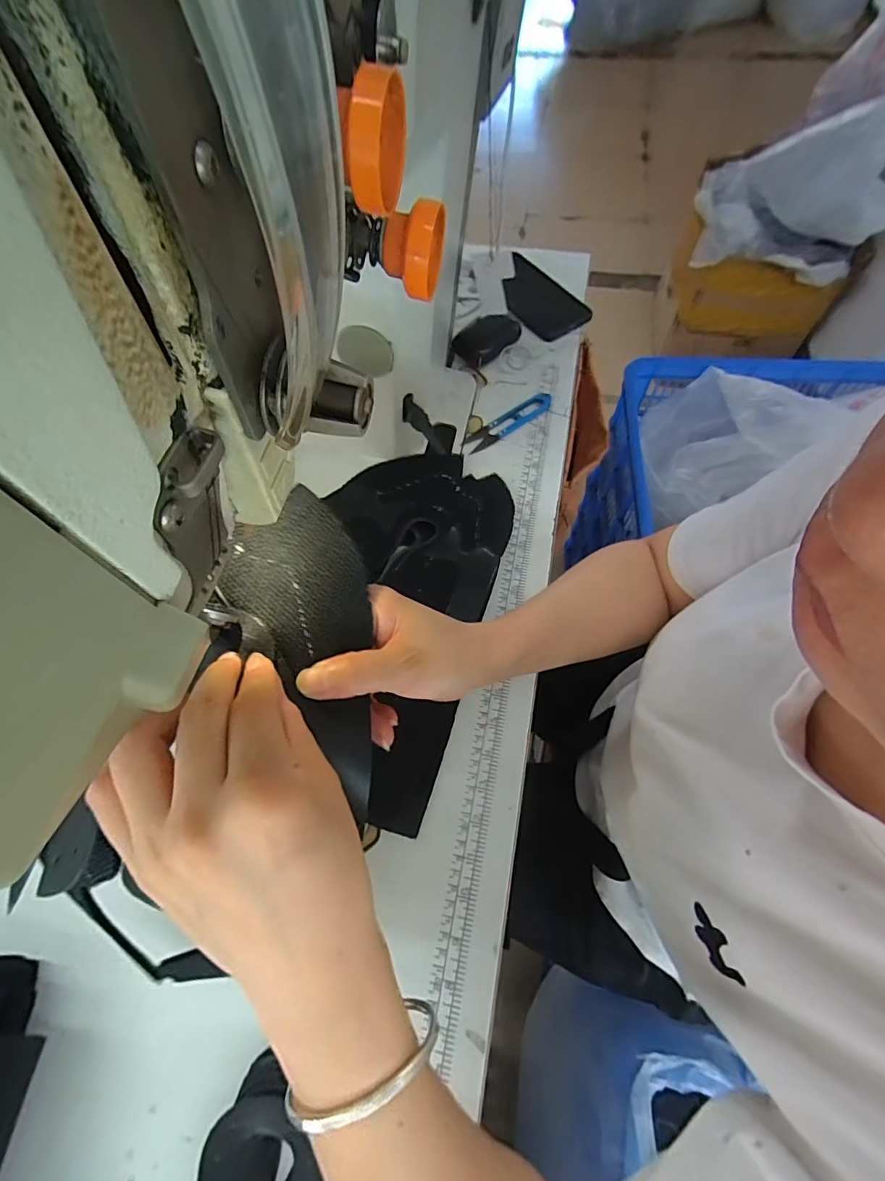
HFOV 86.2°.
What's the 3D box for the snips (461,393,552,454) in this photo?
[{"bbox_3d":[0.077,-0.195,0.550,0.124,0.007,0.030,-34,68,-12],"label":"snips"}]

